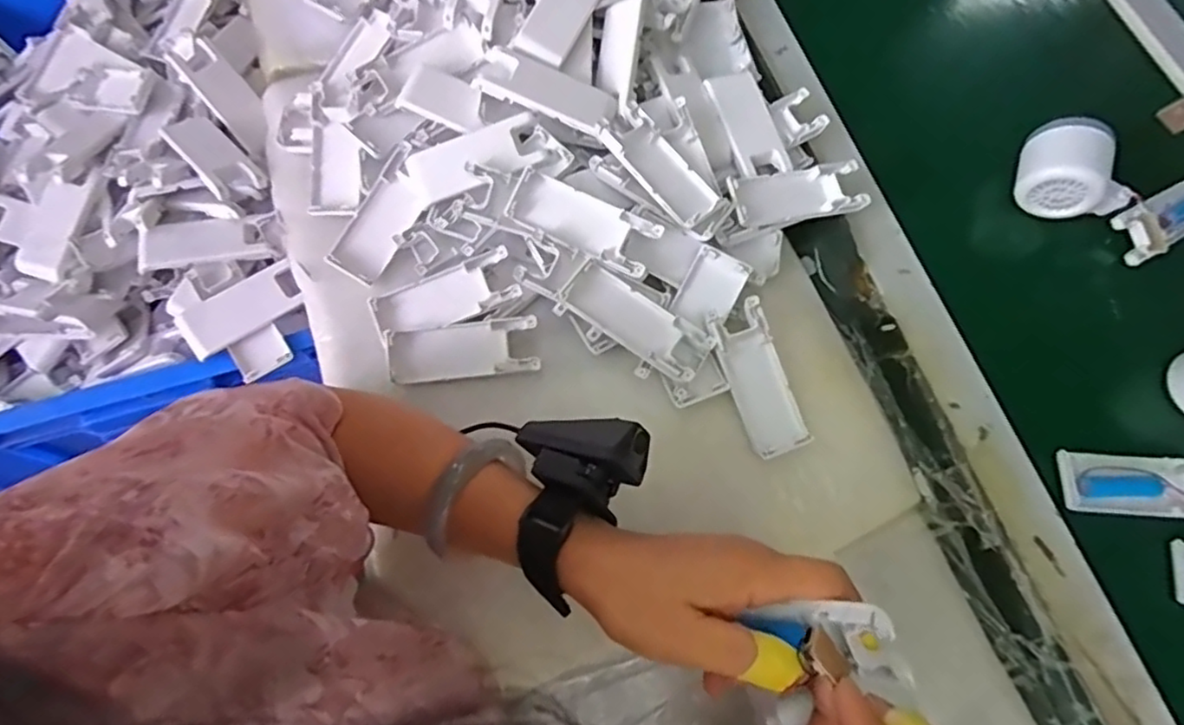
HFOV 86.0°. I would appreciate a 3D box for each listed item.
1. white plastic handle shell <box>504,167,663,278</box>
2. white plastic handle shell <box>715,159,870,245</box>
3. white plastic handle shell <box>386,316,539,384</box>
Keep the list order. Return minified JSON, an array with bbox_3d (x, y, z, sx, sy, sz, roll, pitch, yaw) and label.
[{"bbox_3d":[-0.006,-0.098,0.441,0.103,0.009,0.039,24,94,3],"label":"white plastic handle shell"},{"bbox_3d":[0.146,-0.124,0.476,0.117,0.023,0.043,-15,69,-5],"label":"white plastic handle shell"},{"bbox_3d":[-0.090,-0.010,0.445,0.104,0.015,0.039,-6,68,-1],"label":"white plastic handle shell"}]

